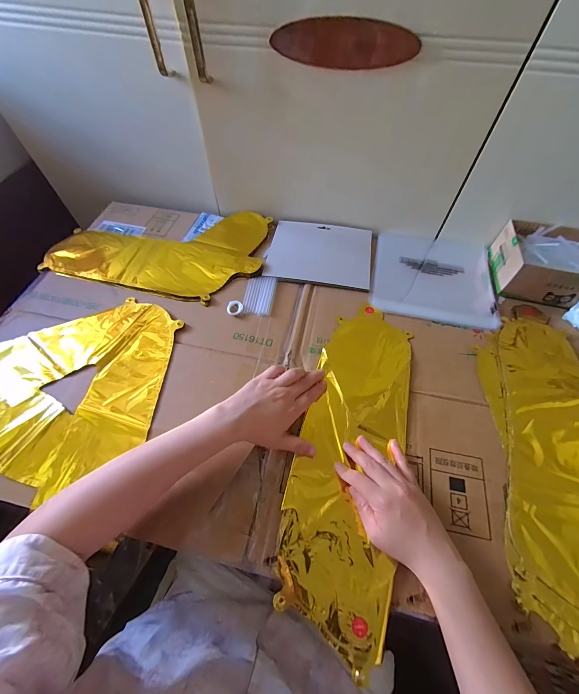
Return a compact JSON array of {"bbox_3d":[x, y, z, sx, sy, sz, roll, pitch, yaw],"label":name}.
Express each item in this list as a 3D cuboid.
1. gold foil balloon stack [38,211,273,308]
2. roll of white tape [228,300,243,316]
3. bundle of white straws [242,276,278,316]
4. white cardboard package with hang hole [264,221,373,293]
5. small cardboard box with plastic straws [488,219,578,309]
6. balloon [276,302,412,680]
[{"bbox_3d":[-0.253,-0.189,0.564,0.398,0.012,0.226,6,59,3],"label":"gold foil balloon stack"},{"bbox_3d":[-0.090,-0.064,0.490,0.025,0.011,0.025,0,59,-1],"label":"roll of white tape"},{"bbox_3d":[-0.051,-0.091,0.511,0.050,0.004,0.084,9,59,5],"label":"bundle of white straws"},{"bbox_3d":[0.059,-0.178,0.570,0.191,0.015,0.160,8,59,4],"label":"white cardboard package with hang hole"},{"bbox_3d":[0.463,-0.142,0.511,0.190,0.065,0.141,13,59,7],"label":"small cardboard box with plastic straws"},{"bbox_3d":[0.083,0.119,0.389,0.130,0.014,0.410,13,61,7],"label":"balloon"}]

